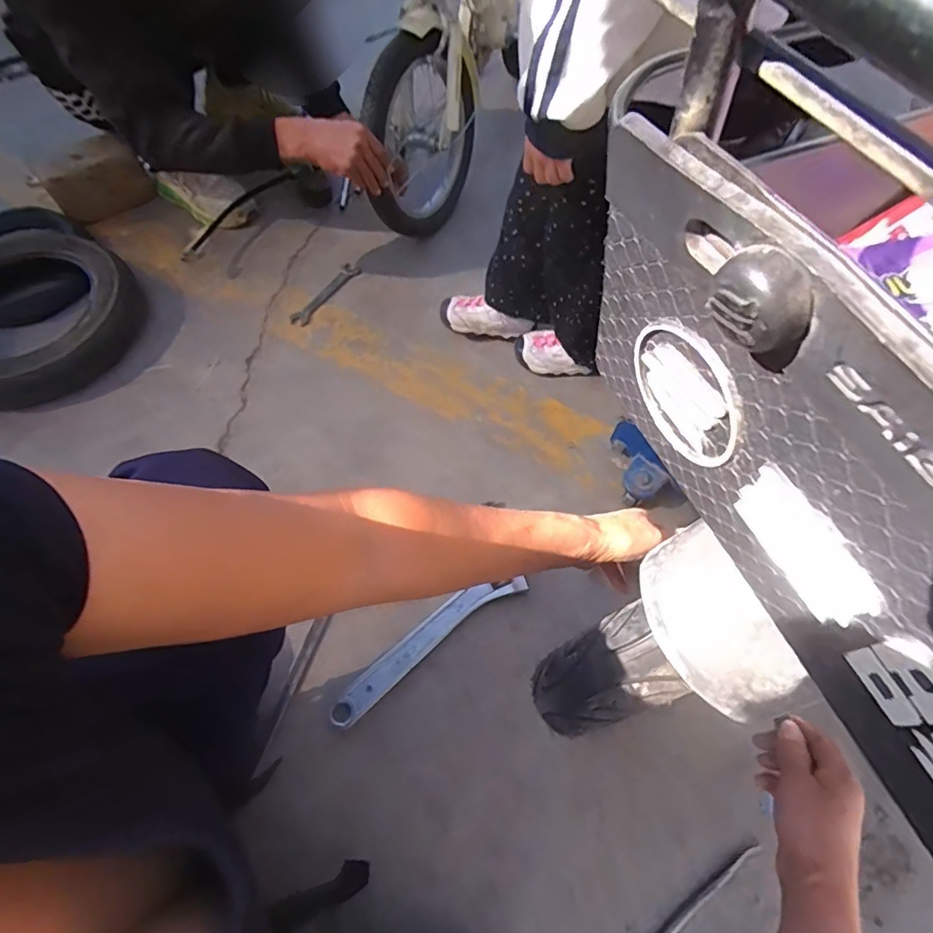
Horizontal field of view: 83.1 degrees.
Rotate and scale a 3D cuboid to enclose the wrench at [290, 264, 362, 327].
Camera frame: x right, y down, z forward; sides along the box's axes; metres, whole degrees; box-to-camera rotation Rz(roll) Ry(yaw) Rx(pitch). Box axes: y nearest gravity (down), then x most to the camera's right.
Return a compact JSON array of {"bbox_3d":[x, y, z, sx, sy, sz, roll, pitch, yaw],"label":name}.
[{"bbox_3d":[-0.271,-0.337,1.018,0.042,0.008,0.188,26,69,13],"label":"wrench"}]

